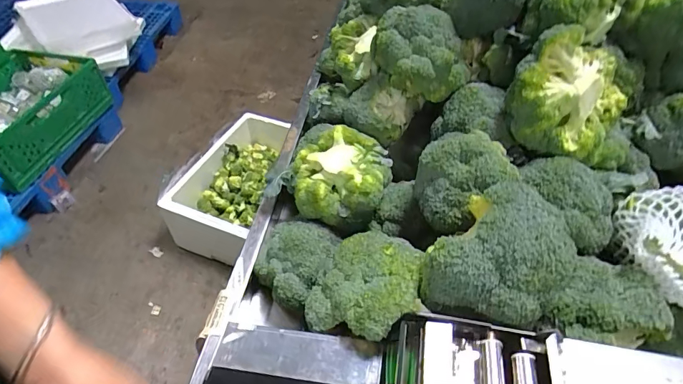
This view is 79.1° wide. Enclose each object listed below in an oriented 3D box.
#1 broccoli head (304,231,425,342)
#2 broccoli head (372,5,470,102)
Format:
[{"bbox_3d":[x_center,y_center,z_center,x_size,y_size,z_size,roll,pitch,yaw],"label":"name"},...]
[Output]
[{"bbox_3d":[0.022,0.081,0.376,0.097,0.066,0.099,23,50,17],"label":"broccoli head"},{"bbox_3d":[0.102,-0.184,0.543,0.108,0.096,0.103,2,47,-2],"label":"broccoli head"}]

